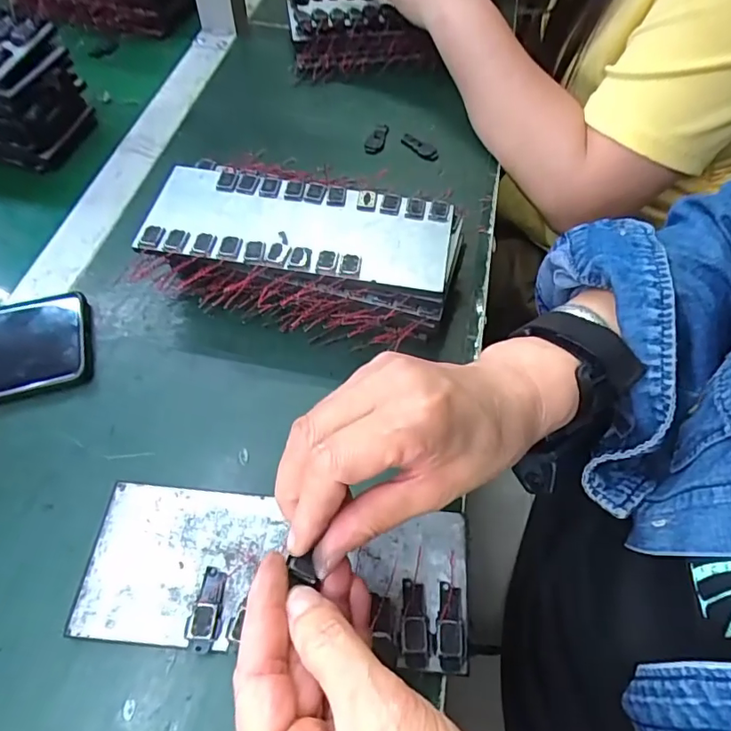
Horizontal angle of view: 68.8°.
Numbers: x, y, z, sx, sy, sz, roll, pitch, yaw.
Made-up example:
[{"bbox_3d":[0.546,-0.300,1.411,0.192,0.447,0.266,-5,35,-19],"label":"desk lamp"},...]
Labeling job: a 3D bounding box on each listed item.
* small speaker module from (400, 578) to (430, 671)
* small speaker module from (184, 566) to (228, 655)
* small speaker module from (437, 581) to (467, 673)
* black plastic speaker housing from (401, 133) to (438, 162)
[{"bbox_3d":[0.026,0.132,0.275,0.014,0.004,0.040,5,57,-1],"label":"small speaker module"},{"bbox_3d":[-0.082,0.126,0.276,0.016,0.006,0.040,7,57,0],"label":"small speaker module"},{"bbox_3d":[0.044,0.134,0.274,0.014,0.004,0.041,8,57,1],"label":"small speaker module"},{"bbox_3d":[0.051,-0.203,0.495,0.014,0.005,0.041,-35,66,-23],"label":"black plastic speaker housing"}]

